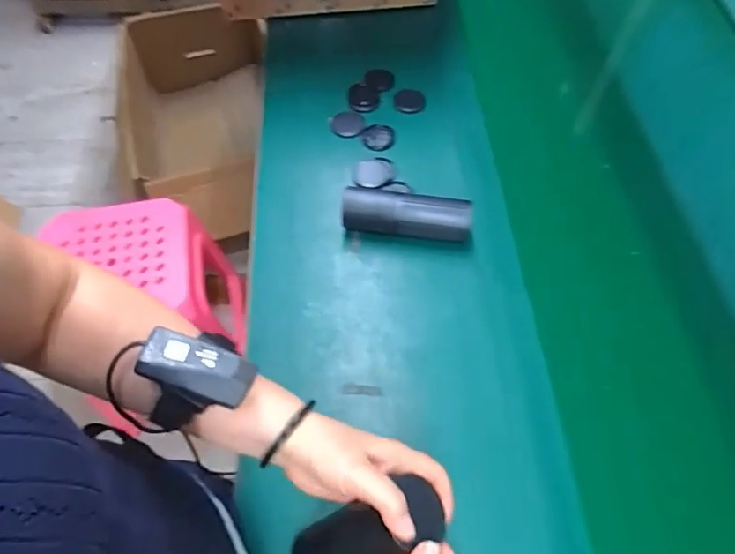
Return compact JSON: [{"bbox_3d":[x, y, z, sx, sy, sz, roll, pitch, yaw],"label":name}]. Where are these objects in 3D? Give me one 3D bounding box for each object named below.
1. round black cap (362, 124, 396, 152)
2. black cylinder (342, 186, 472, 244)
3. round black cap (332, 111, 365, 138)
[{"bbox_3d":[0.018,-0.211,0.750,0.048,0.006,0.050,0,60,-1],"label":"round black cap"},{"bbox_3d":[0.050,-0.076,0.642,0.161,0.057,0.042,8,60,4],"label":"black cylinder"},{"bbox_3d":[-0.030,-0.234,0.761,0.048,0.009,0.053,8,60,4],"label":"round black cap"}]

